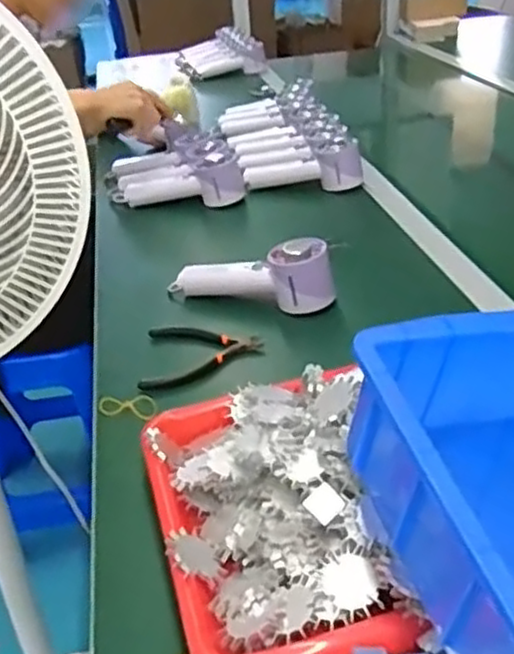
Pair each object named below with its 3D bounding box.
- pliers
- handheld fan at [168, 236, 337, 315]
[{"bbox_3d":[-0.056,0.026,0.737,0.121,0.015,0.105,-7,32,-4],"label":"pliers"},{"bbox_3d":[-0.008,-0.058,0.798,0.187,0.065,0.059,1,32,9],"label":"handheld fan"}]

